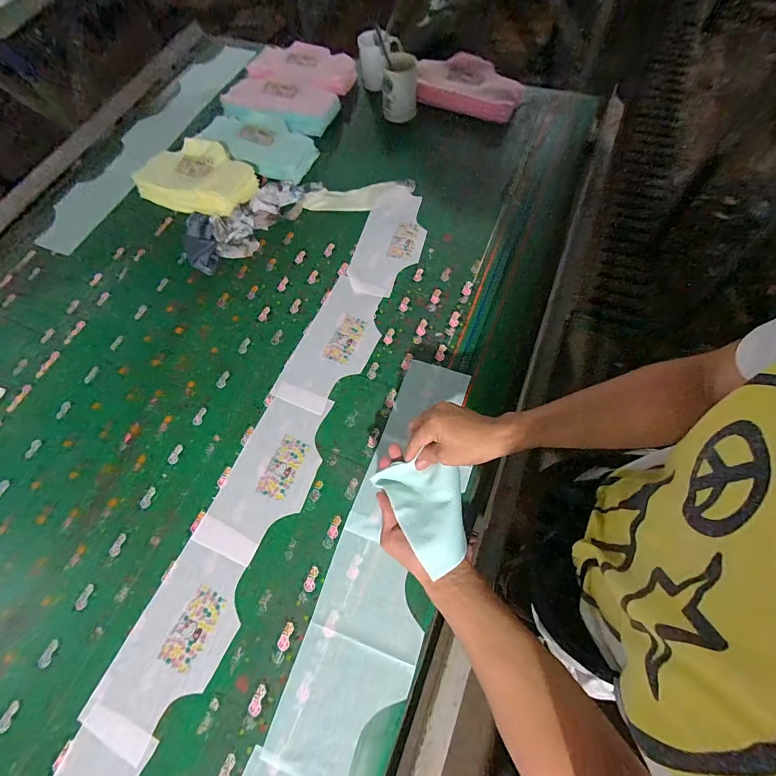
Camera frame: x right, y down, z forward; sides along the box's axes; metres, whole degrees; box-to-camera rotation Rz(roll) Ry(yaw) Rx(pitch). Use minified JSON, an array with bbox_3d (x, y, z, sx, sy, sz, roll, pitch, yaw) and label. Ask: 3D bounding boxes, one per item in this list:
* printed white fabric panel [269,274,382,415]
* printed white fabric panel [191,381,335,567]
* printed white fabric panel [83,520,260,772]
[{"bbox_3d":[-0.097,-0.084,0.703,0.134,0.008,0.272,20,67,12],"label":"printed white fabric panel"},{"bbox_3d":[-0.188,0.132,0.614,0.133,0.009,0.283,20,67,11],"label":"printed white fabric panel"},{"bbox_3d":[-0.289,0.342,0.529,0.132,0.004,0.278,23,68,13],"label":"printed white fabric panel"}]

